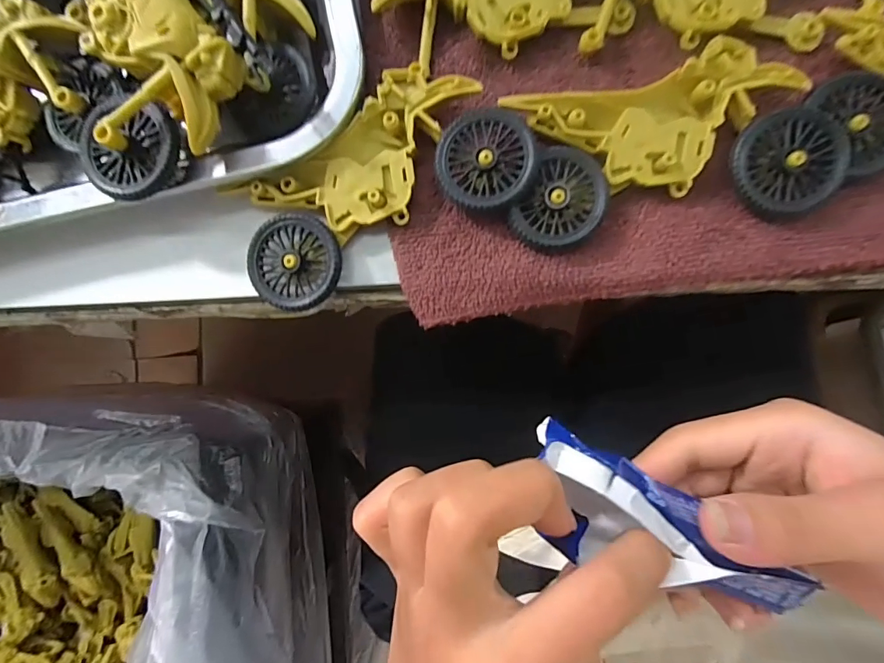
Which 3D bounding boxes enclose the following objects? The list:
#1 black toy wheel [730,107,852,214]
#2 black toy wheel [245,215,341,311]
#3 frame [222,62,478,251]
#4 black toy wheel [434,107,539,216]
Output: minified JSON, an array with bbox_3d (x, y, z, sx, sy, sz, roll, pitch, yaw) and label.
[{"bbox_3d":[0.127,-0.062,0.163,0.037,0.011,0.035,0,85,3],"label":"black toy wheel"},{"bbox_3d":[-0.059,-0.027,0.177,0.037,0.008,0.036,0,86,1],"label":"black toy wheel"},{"bbox_3d":[-0.028,-0.067,0.174,0.093,0.013,0.048,-37,84,0],"label":"frame"},{"bbox_3d":[0.016,-0.064,0.167,0.036,0.008,0.037,0,86,1],"label":"black toy wheel"}]

